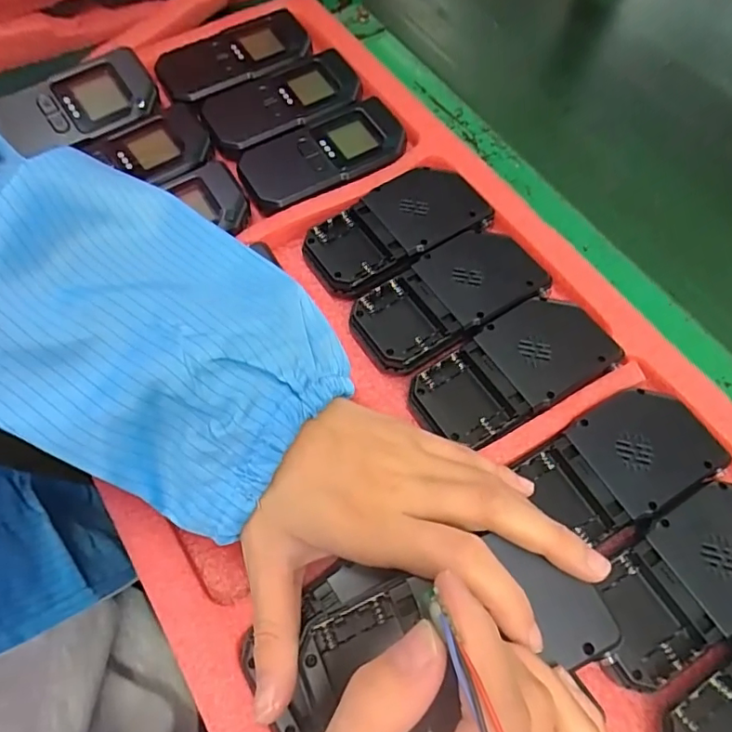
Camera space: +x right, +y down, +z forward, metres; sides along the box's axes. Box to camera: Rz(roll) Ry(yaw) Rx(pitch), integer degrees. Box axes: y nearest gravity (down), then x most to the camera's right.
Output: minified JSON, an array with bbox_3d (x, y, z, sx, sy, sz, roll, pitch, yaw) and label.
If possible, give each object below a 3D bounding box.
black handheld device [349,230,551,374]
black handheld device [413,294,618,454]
[{"bbox_3d":[0.048,-0.041,0.319,0.112,0.018,0.058,-30,69,-14],"label":"black handheld device"},{"bbox_3d":[0.083,0.002,0.300,0.116,0.016,0.056,-28,69,-13],"label":"black handheld device"}]

